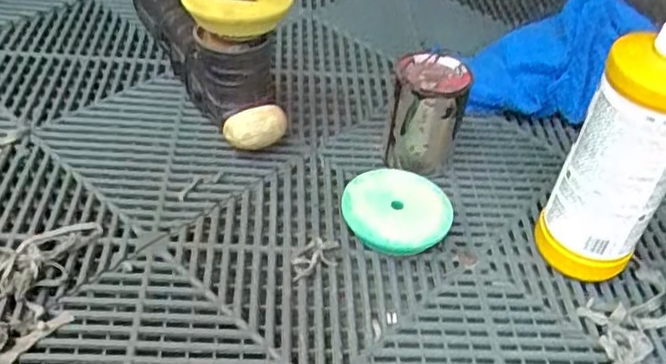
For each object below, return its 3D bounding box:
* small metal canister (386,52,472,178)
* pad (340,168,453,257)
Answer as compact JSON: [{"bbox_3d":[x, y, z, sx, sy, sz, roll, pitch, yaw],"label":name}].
[{"bbox_3d":[0.091,-0.066,0.680,0.069,0.105,0.078,10,41,3],"label":"small metal canister"},{"bbox_3d":[0.056,0.024,0.617,0.092,0.015,0.085,-19,57,-11],"label":"pad"}]

